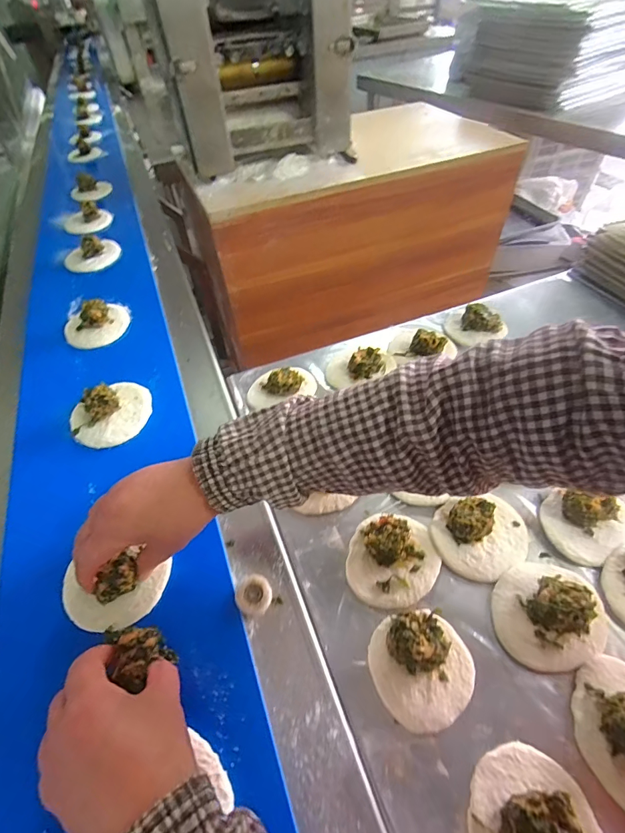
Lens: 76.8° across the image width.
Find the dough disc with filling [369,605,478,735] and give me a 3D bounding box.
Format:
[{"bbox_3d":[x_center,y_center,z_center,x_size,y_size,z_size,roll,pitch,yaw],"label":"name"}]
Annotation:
[{"bbox_3d":[0.093,0.205,0.327,0.084,0.031,0.082,-1,50,1],"label":"dough disc with filling"}]

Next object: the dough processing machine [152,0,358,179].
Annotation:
[{"bbox_3d":[-0.100,-0.748,0.835,0.374,0.411,0.258,-4,50,-1],"label":"dough processing machine"}]

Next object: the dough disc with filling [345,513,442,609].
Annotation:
[{"bbox_3d":[0.080,0.136,0.387,0.087,0.030,0.086,-1,50,1],"label":"dough disc with filling"}]

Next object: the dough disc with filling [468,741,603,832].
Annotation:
[{"bbox_3d":[0.152,0.278,0.262,0.083,0.029,0.089,-1,50,1],"label":"dough disc with filling"}]

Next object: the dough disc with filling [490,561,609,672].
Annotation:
[{"bbox_3d":[0.214,0.169,0.348,0.104,0.032,0.083,-18,52,-13],"label":"dough disc with filling"}]

